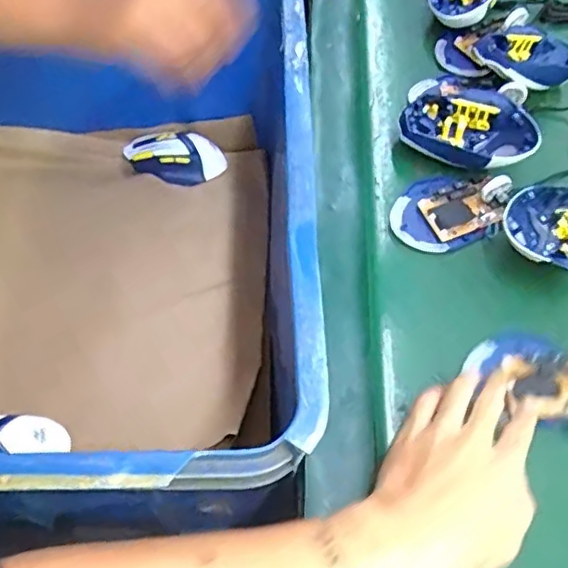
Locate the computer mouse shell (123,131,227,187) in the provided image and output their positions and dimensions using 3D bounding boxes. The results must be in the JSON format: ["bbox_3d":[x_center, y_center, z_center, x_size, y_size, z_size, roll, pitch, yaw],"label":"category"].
[{"bbox_3d":[-0.133,-0.159,0.726,0.119,0.038,0.065,7,57,1],"label":"computer mouse shell"}]

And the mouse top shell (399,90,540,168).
[{"bbox_3d":[0.168,-0.139,0.549,0.116,0.037,0.072,20,58,9],"label":"mouse top shell"}]

